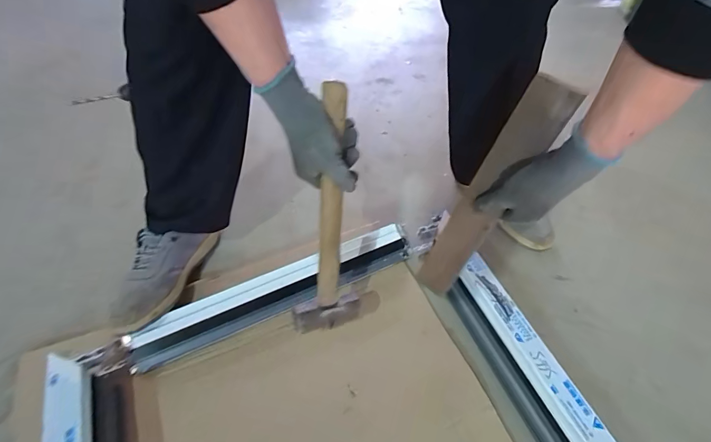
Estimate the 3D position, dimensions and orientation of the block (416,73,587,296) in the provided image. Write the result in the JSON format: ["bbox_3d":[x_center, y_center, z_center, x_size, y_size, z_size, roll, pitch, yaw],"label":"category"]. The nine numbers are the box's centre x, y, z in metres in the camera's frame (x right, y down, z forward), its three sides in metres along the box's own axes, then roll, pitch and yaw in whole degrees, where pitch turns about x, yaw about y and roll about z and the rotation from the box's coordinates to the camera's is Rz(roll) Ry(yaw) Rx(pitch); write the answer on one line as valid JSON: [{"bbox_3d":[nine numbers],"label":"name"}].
[{"bbox_3d":[0.180,-0.028,0.514,0.027,0.347,0.067,-17,51,-40],"label":"block"}]

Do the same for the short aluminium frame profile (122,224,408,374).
[{"bbox_3d":[-0.151,0.134,0.676,0.559,0.059,0.096,-21,55,-17],"label":"short aluminium frame profile"}]

